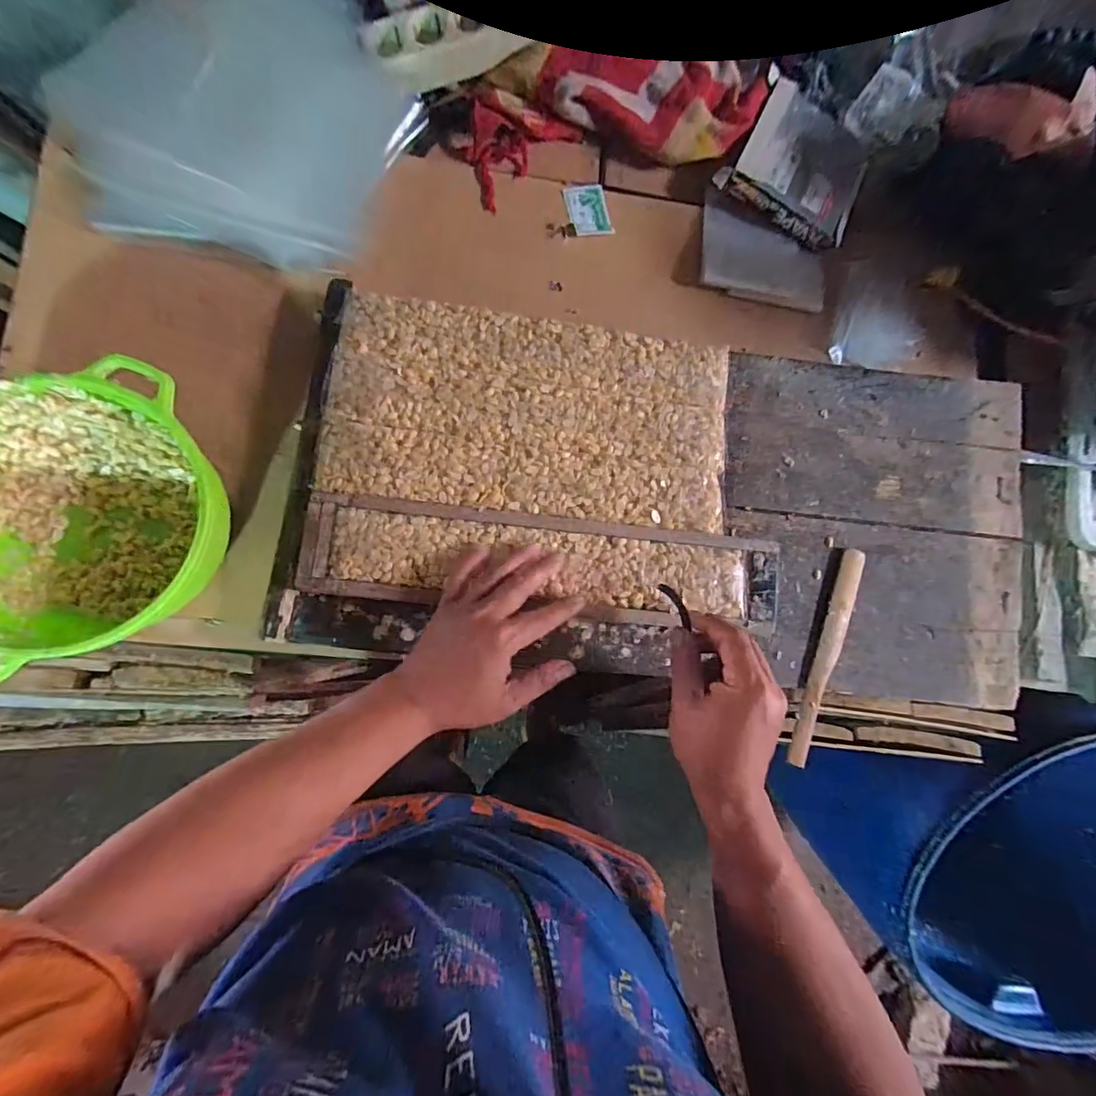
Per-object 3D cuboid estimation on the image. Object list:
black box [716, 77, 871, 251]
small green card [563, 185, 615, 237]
[{"bbox_3d":[0.290,-0.440,0.572,0.153,0.027,0.153,24,86,-2],"label":"black box"},{"bbox_3d":[0.046,-0.381,0.563,0.047,0.004,0.061,-16,88,-4],"label":"small green card"}]

